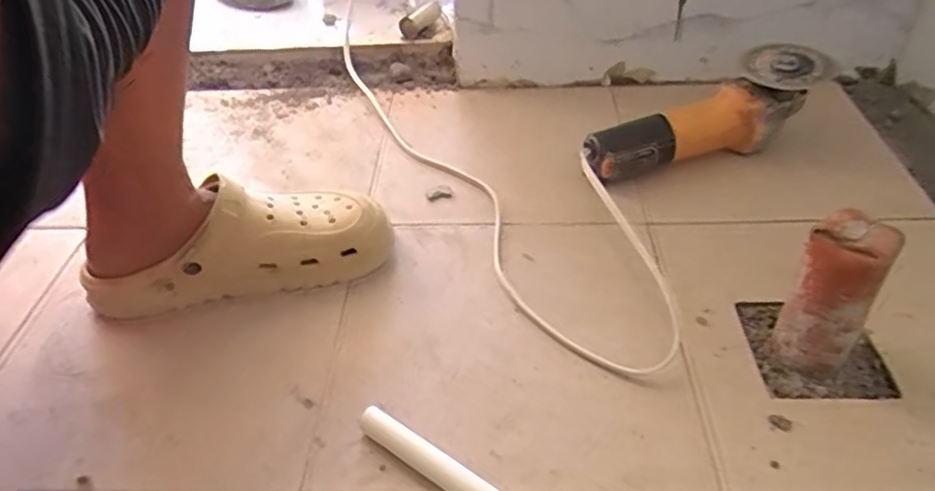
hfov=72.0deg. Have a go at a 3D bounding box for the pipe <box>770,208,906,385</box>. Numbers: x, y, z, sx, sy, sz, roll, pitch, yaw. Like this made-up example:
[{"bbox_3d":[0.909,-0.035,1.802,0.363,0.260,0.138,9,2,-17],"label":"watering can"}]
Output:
[{"bbox_3d":[0.281,0.039,0.497,0.056,0.132,0.049,30,51,32],"label":"pipe"}]

